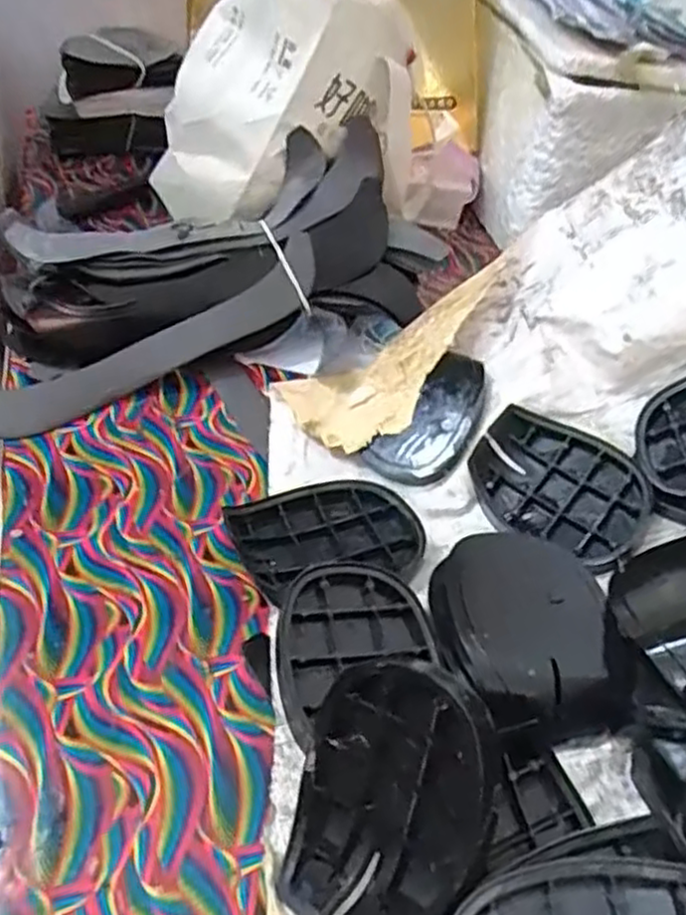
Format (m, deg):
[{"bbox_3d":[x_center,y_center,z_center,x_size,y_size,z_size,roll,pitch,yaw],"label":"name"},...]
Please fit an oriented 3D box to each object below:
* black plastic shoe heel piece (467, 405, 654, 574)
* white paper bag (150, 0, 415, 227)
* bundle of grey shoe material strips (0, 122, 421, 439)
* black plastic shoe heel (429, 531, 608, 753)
[{"bbox_3d":[0.145,0.018,0.482,0.121,0.022,0.084,26,69,36],"label":"black plastic shoe heel piece"},{"bbox_3d":[-0.054,-0.300,0.631,0.216,0.174,0.122,16,45,3],"label":"white paper bag"},{"bbox_3d":[-0.121,-0.148,0.573,0.373,0.055,0.180,-20,87,-21],"label":"bundle of grey shoe material strips"},{"bbox_3d":[0.102,0.096,0.404,0.091,0.029,0.131,5,45,-7],"label":"black plastic shoe heel"}]

